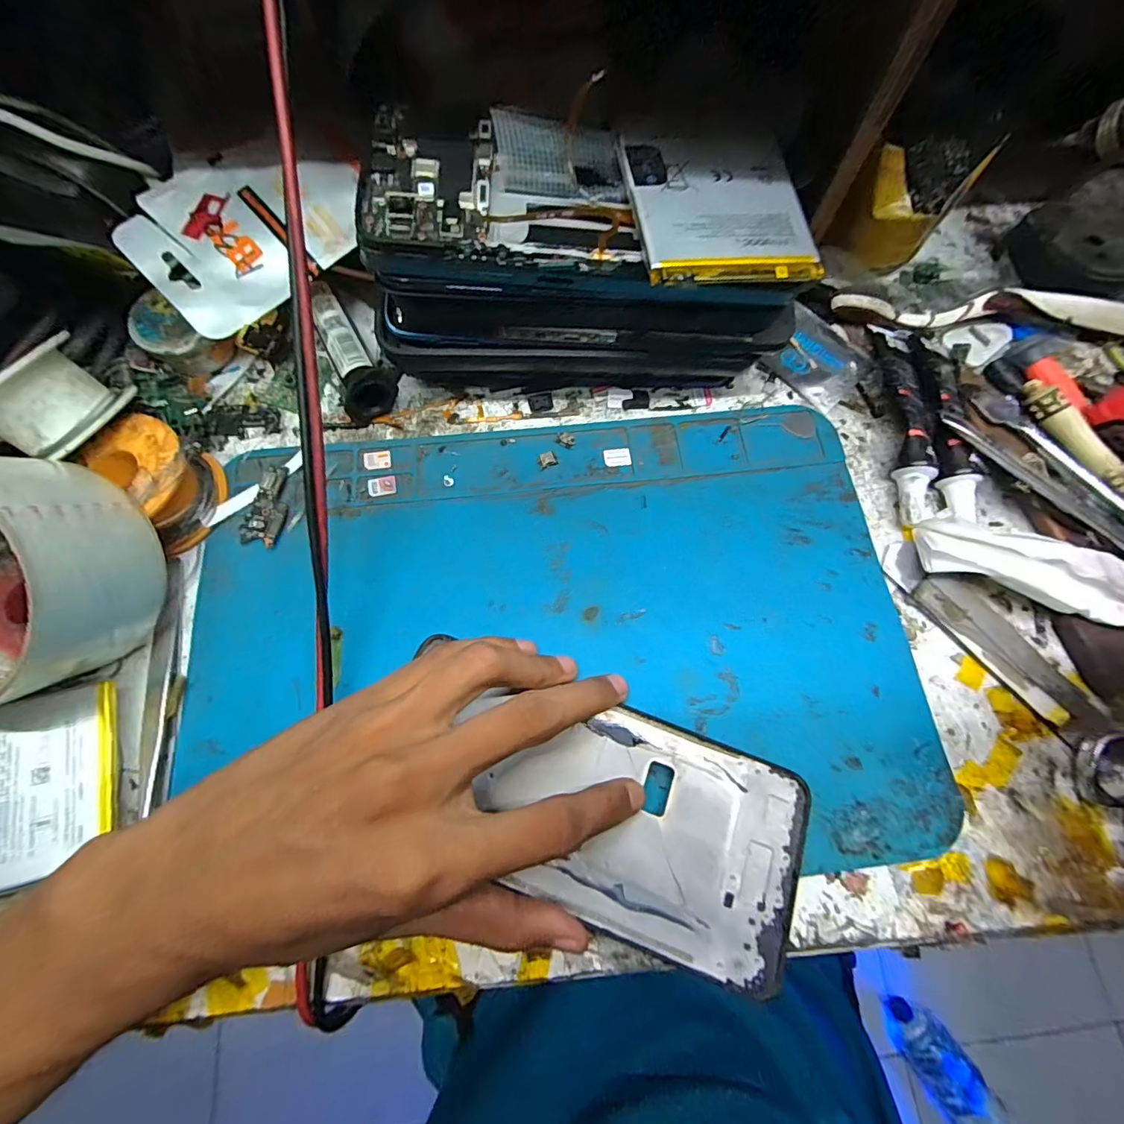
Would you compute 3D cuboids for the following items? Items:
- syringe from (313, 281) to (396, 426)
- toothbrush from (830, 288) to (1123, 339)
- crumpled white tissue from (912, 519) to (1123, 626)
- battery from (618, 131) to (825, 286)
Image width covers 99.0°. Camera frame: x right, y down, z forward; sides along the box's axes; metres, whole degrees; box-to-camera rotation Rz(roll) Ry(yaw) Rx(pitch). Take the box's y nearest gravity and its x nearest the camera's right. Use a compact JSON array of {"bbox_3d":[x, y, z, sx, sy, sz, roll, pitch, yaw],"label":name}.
[{"bbox_3d":[-0.103,-0.102,0.233,0.024,0.022,0.071,-27,75,-9],"label":"syringe"},{"bbox_3d":[0.226,-0.125,0.245,0.176,0.017,0.018,1,73,0],"label":"toothbrush"},{"bbox_3d":[0.202,0.002,0.204,0.094,0.021,0.035,20,74,5],"label":"crumpled white tissue"},{"bbox_3d":[0.056,-0.128,0.173,0.062,0.008,0.066,-8,73,-3],"label":"battery"}]

